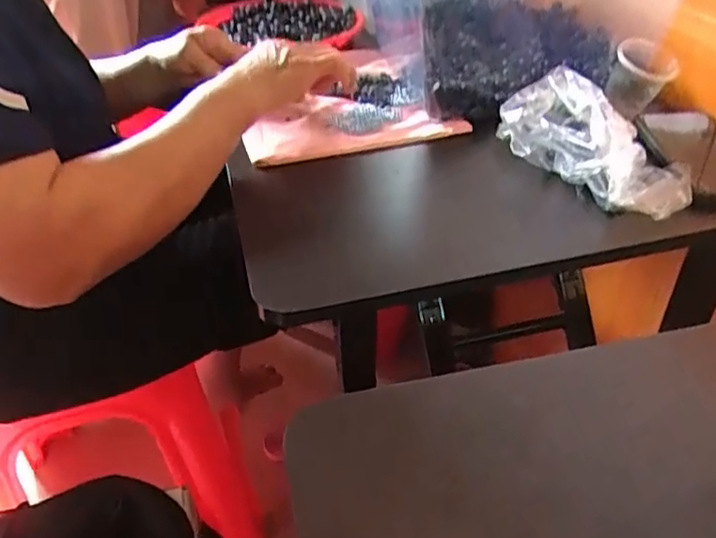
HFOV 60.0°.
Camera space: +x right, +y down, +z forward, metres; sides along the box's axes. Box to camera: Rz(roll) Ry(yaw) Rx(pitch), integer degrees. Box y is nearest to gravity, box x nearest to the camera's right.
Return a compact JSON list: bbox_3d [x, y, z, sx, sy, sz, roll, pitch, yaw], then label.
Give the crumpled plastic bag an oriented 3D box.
[{"bbox_3d":[0.213,-0.114,0.578,0.088,0.076,0.193,-21,42,-22],"label":"crumpled plastic bag"}]

